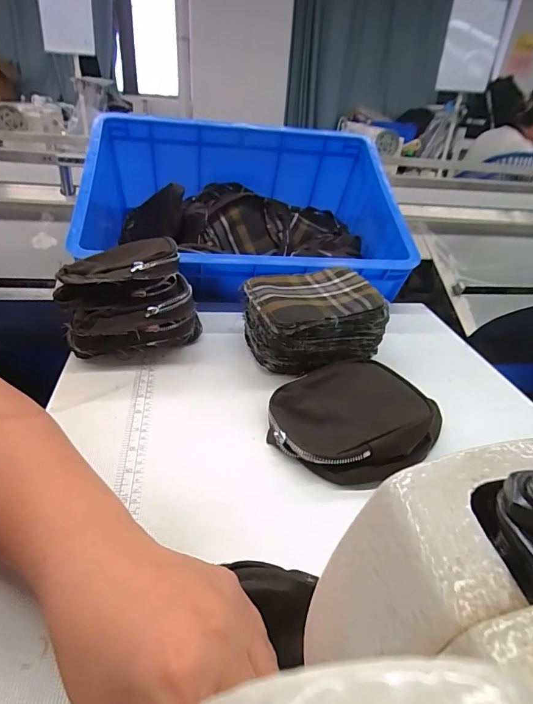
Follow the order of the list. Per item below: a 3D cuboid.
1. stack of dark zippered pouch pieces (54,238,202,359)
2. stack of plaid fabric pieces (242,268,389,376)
[{"bbox_3d":[-0.165,-0.063,0.498,0.157,0.109,0.131,-6,34,-17],"label":"stack of dark zippered pouch pieces"},{"bbox_3d":[0.055,-0.038,0.508,0.164,0.088,0.136,3,32,-3],"label":"stack of plaid fabric pieces"}]

